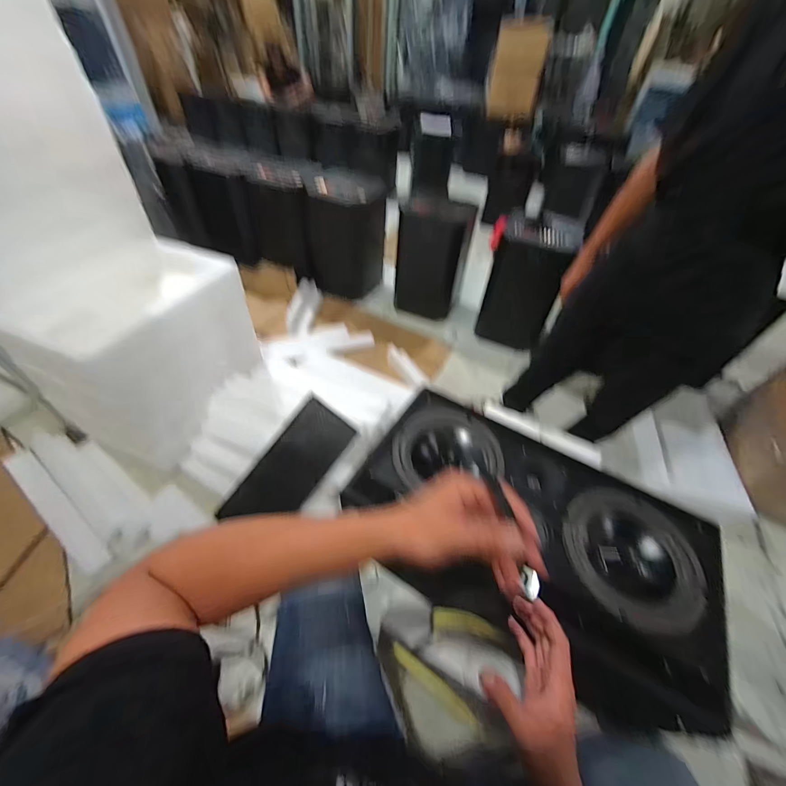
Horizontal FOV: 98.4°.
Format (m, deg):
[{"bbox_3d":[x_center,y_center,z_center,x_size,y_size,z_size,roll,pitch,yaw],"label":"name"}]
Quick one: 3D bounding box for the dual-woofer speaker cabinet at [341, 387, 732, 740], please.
[{"bbox_3d":[0.211,0.274,0.627,0.551,0.233,0.345,27,52,18],"label":"dual-woofer speaker cabinet"}]

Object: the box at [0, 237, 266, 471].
[{"bbox_3d":[-0.882,-0.165,1.271,0.474,0.497,0.619,23,50,14],"label":"box"}]

